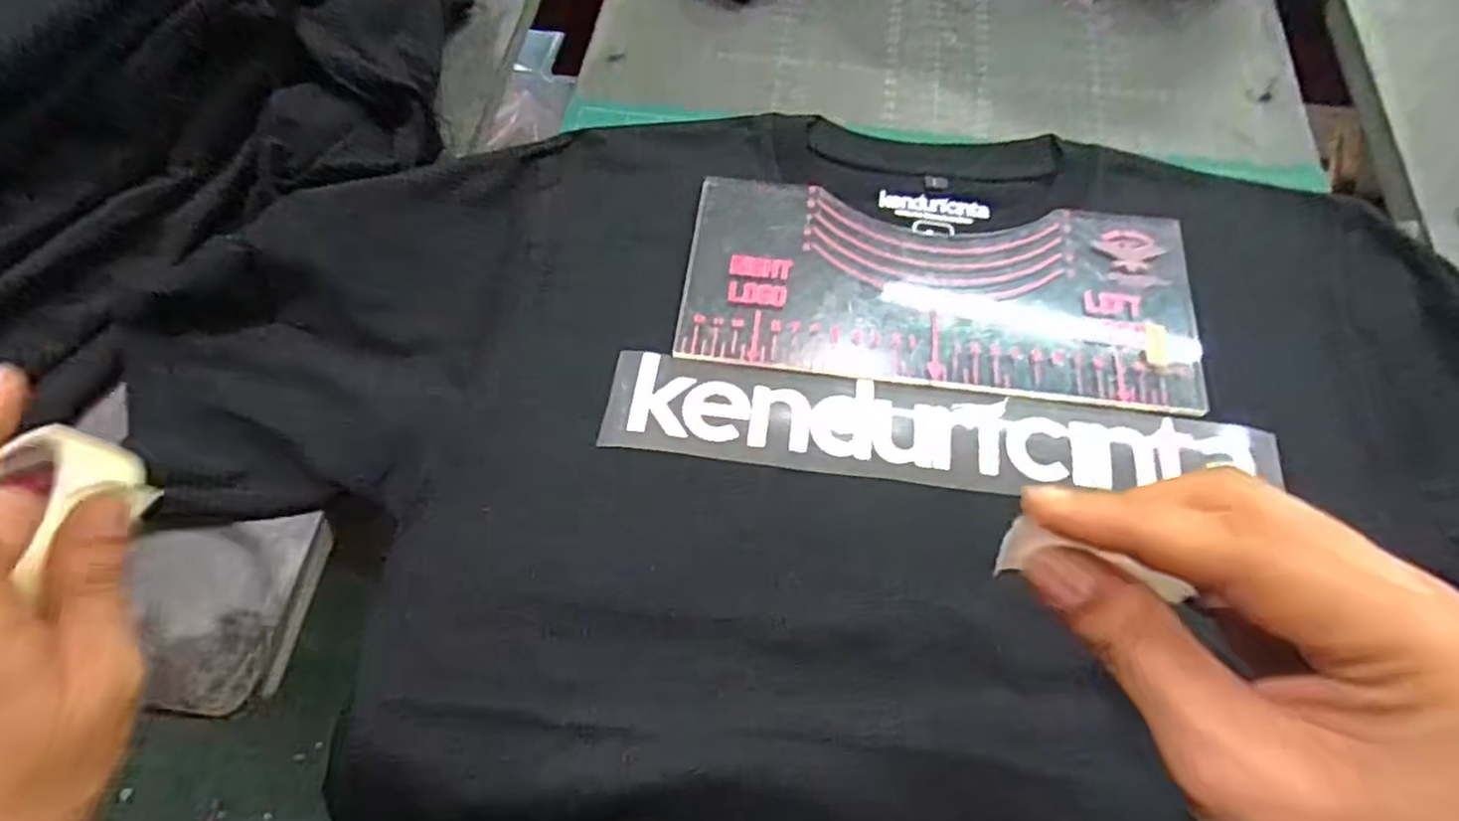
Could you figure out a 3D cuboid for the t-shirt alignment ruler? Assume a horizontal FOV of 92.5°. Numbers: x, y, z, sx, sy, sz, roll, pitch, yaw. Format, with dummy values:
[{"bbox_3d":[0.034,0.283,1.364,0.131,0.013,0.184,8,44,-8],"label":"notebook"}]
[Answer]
[{"bbox_3d":[0.107,-0.066,0.364,0.255,0.004,0.112,7,67,4],"label":"t-shirt alignment ruler"}]

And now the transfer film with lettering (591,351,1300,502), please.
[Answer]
[{"bbox_3d":[0.095,0.009,0.331,0.307,0.005,0.054,5,65,3],"label":"transfer film with lettering"}]

